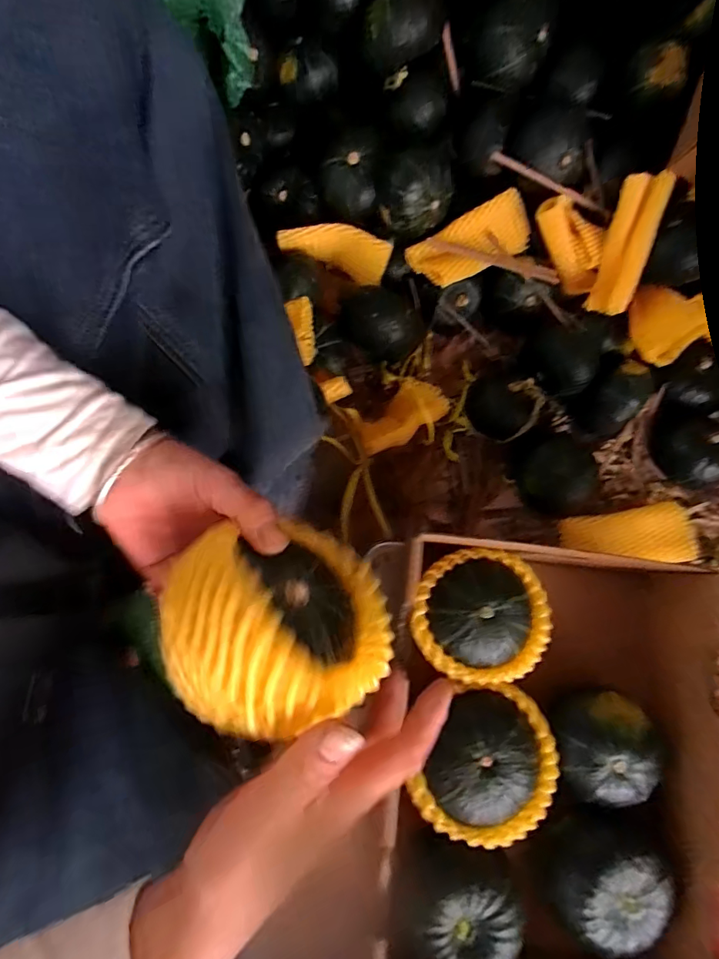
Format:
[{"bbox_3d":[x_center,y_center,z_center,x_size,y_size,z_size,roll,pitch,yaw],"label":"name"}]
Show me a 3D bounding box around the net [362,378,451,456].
[{"bbox_3d":[0.048,-0.070,0.554,0.060,0.039,0.135,43,57,7],"label":"net"}]

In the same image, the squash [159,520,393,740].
[{"bbox_3d":[-0.048,0.075,0.264,0.121,0.105,0.077,43,106,4],"label":"squash"}]

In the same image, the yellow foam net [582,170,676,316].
[{"bbox_3d":[0.292,-0.257,0.525,0.049,0.030,0.141,12,112,1],"label":"yellow foam net"}]

